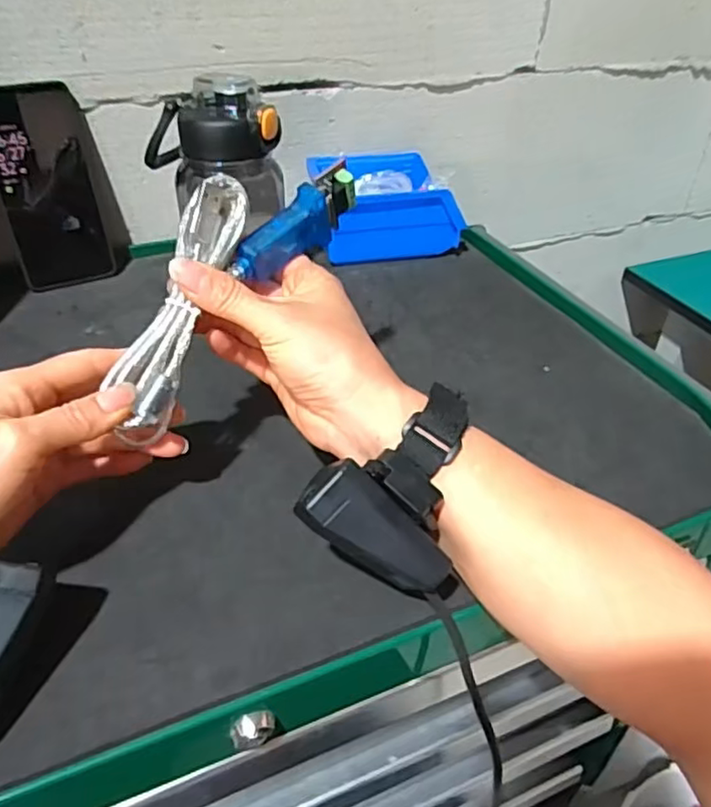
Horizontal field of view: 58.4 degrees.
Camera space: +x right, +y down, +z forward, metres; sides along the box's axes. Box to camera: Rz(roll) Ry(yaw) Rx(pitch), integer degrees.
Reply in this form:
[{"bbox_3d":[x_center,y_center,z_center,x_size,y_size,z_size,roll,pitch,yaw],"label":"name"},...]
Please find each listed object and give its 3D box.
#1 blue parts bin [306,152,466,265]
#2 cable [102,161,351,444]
[{"bbox_3d":[0.026,-0.194,0.637,0.132,0.072,0.106,-7,39,-11],"label":"blue parts bin"},{"bbox_3d":[-0.070,-0.066,0.335,0.036,0.065,0.182,29,75,30],"label":"cable"}]

